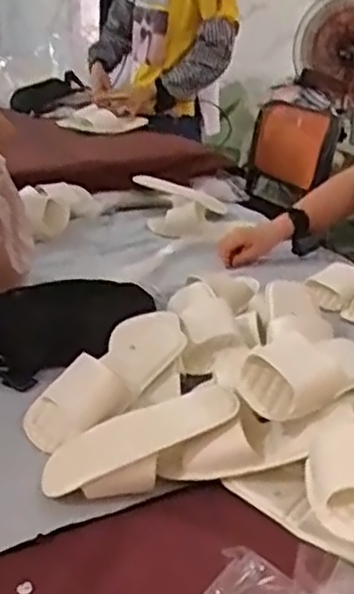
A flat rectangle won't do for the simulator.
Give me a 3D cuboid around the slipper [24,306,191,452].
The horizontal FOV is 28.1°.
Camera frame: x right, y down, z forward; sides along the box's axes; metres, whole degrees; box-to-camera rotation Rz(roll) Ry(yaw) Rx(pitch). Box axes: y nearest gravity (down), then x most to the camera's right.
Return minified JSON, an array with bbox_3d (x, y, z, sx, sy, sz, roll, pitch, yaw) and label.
[{"bbox_3d":[-0.086,0.088,0.920,0.125,0.056,0.291,20,44,33],"label":"slipper"}]

